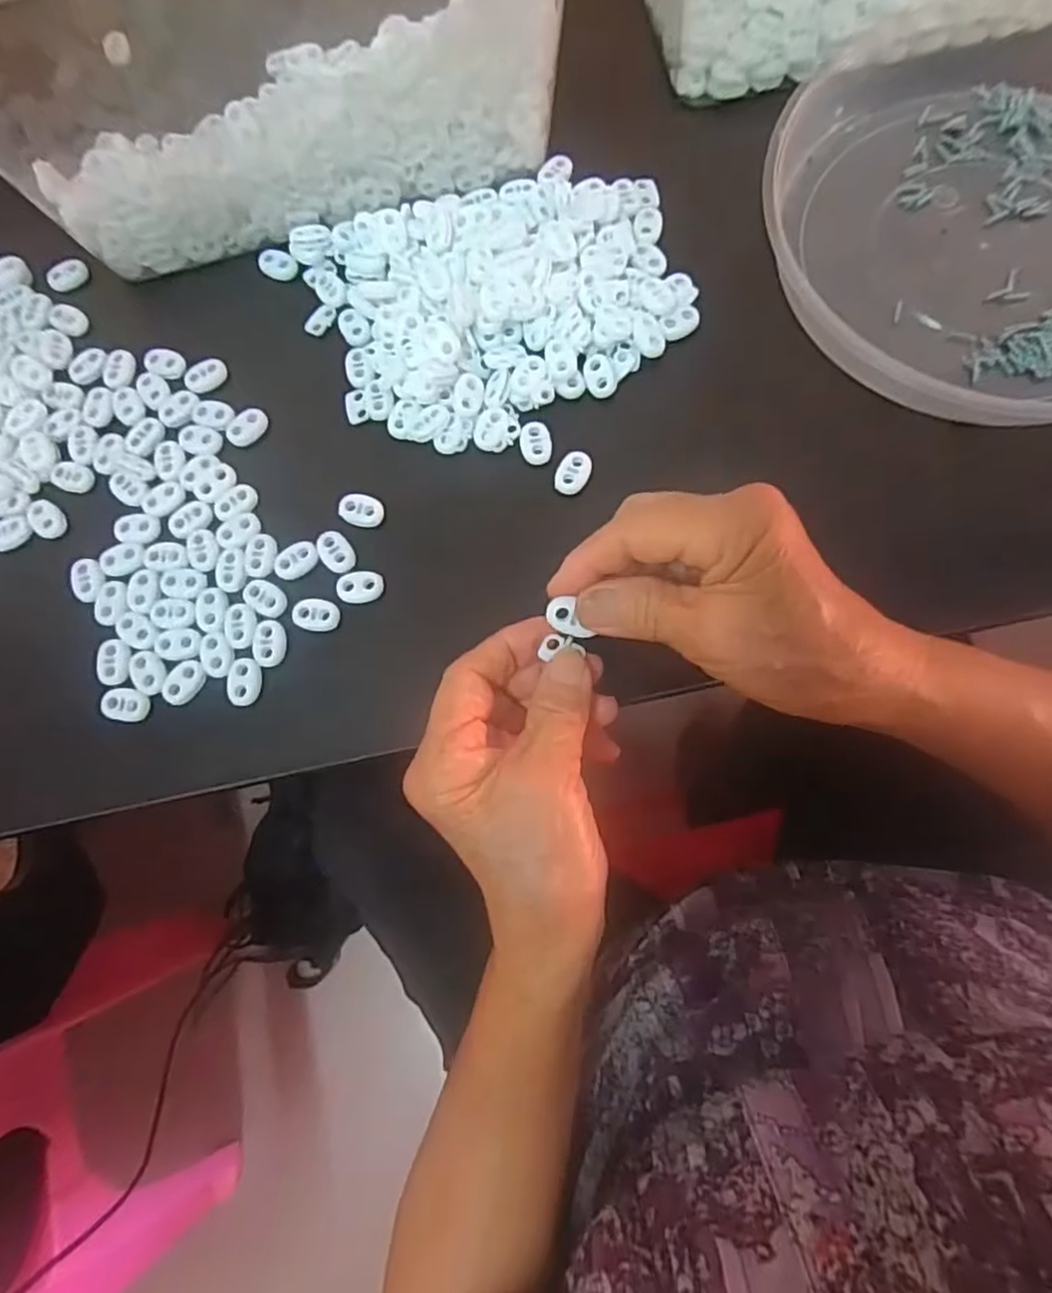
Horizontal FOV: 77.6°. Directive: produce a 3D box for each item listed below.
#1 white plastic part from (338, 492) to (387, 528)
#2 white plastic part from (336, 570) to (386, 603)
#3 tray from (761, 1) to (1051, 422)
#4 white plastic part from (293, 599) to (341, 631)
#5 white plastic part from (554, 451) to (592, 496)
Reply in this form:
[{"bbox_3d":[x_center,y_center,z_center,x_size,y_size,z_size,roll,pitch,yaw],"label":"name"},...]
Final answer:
[{"bbox_3d":[-0.081,-0.067,0.326,0.021,0.009,0.016,7,77,5],"label":"white plastic part"},{"bbox_3d":[-0.080,-0.029,0.314,0.021,0.004,0.015,-4,77,3],"label":"white plastic part"},{"bbox_3d":[0.242,-0.220,0.326,0.230,0.038,0.239,-27,76,-1],"label":"tray"},{"bbox_3d":[-0.101,-0.015,0.313,0.022,0.004,0.016,11,78,6],"label":"white plastic part"},{"bbox_3d":[0.023,-0.086,0.322,0.015,0.004,0.022,23,79,9],"label":"white plastic part"}]

